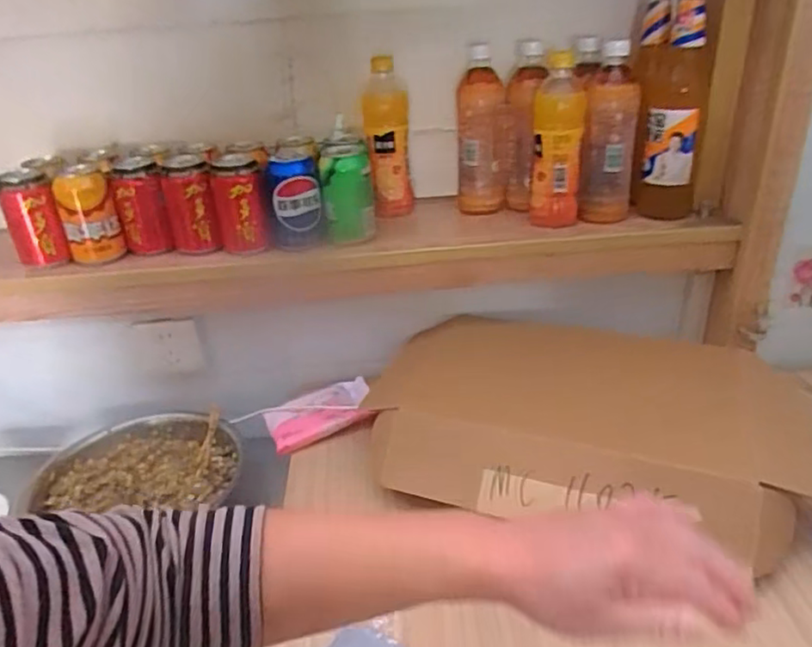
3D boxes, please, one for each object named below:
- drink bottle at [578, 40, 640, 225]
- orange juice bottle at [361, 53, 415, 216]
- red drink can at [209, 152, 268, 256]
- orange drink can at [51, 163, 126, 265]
[{"bbox_3d":[0.257,-0.237,0.803,0.067,0.205,0.075,6,30,17],"label":"drink bottle"},{"bbox_3d":[-0.025,-0.253,0.873,0.060,0.197,0.064,-7,29,-4],"label":"orange juice bottle"},{"bbox_3d":[-0.207,-0.152,0.794,0.067,0.108,0.074,-12,30,-13],"label":"red drink can"},{"bbox_3d":[-0.396,-0.135,0.785,0.064,0.106,0.061,-17,31,-22],"label":"orange drink can"}]

